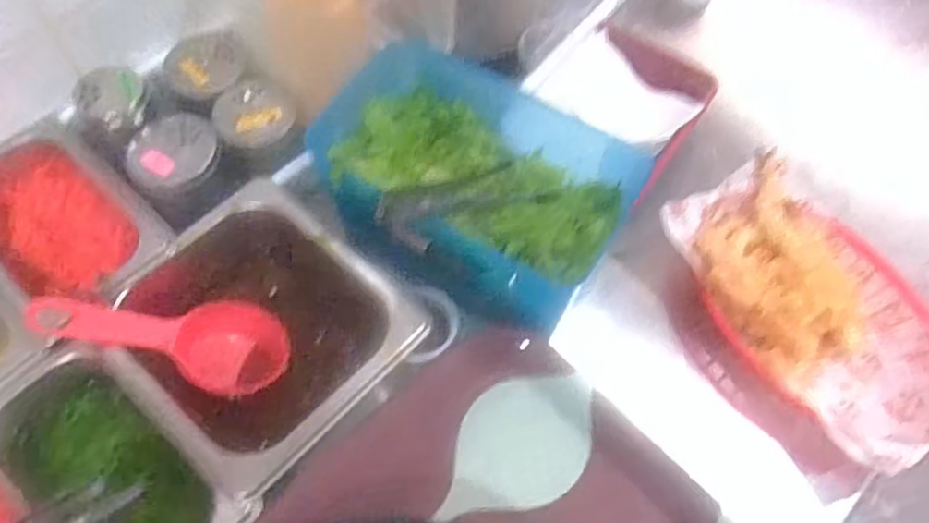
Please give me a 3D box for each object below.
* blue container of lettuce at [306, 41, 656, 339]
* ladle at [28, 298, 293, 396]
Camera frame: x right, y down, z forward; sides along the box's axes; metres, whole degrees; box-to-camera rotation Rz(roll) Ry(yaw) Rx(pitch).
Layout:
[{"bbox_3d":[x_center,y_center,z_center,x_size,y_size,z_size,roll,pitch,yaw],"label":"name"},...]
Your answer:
[{"bbox_3d":[0.002,-0.050,0.539,0.213,0.086,0.157,29,64,15],"label":"blue container of lettuce"},{"bbox_3d":[-0.196,0.049,0.483,0.159,0.022,0.058,13,57,-24],"label":"ladle"}]

